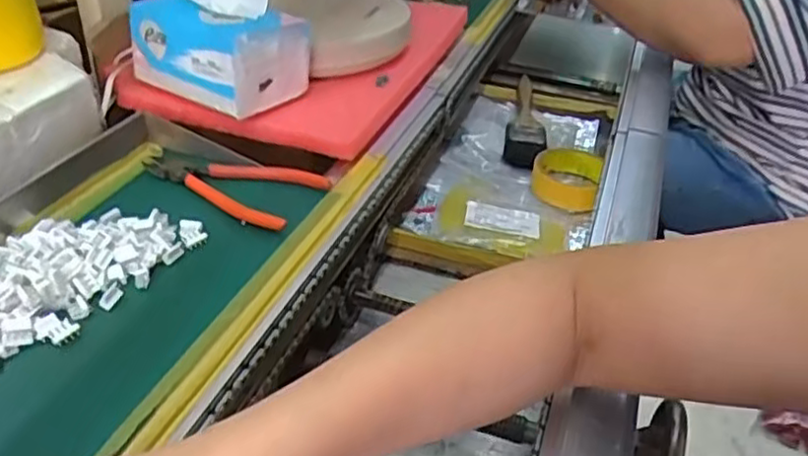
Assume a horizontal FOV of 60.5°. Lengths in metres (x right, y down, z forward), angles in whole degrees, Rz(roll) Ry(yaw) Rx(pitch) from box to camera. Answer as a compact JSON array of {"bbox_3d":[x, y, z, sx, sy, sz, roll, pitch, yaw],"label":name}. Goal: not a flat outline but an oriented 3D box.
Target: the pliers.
[{"bbox_3d":[-0.142,-0.039,0.553,0.149,0.017,0.067,17,37,16],"label":"pliers"}]

